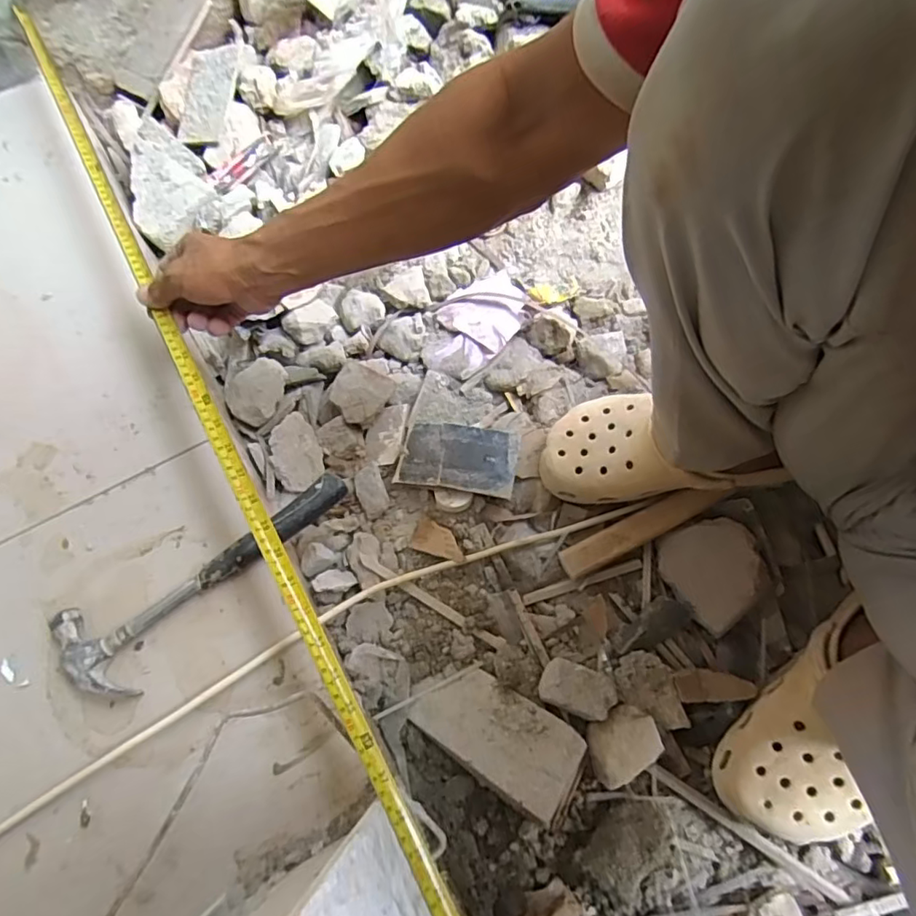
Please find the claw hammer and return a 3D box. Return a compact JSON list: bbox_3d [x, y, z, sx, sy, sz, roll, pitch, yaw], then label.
[{"bbox_3d":[-0.212,0.105,0.503,0.268,0.024,0.082,-33,72,-10],"label":"claw hammer"}]

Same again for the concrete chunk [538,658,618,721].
[{"bbox_3d":[0.107,0.208,0.517,0.063,0.034,0.039,18,70,8],"label":"concrete chunk"}]

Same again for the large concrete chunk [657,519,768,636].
[{"bbox_3d":[0.242,0.103,0.535,0.079,0.033,0.093,-27,71,-9],"label":"large concrete chunk"}]

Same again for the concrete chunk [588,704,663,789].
[{"bbox_3d":[0.145,0.249,0.504,0.063,0.026,0.052,-27,71,-9],"label":"concrete chunk"}]

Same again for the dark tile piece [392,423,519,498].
[{"bbox_3d":[0.000,-0.003,0.596,0.118,0.010,0.074,7,60,7],"label":"dark tile piece"}]

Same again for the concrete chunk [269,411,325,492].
[{"bbox_3d":[-0.178,-0.008,0.621,0.050,0.021,0.082,-16,70,-6],"label":"concrete chunk"}]

